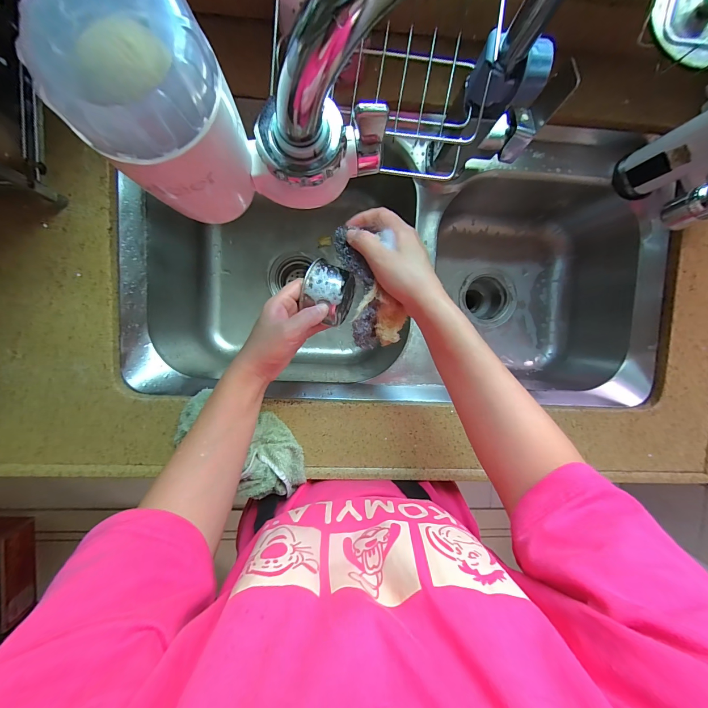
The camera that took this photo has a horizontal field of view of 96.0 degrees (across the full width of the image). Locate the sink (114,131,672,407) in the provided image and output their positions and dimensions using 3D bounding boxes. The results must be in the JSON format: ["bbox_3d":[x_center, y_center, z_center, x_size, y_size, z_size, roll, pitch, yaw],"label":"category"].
[{"bbox_3d":[0.065,-0.126,0.514,0.721,0.205,0.361,2,95,-3],"label":"sink"}]

